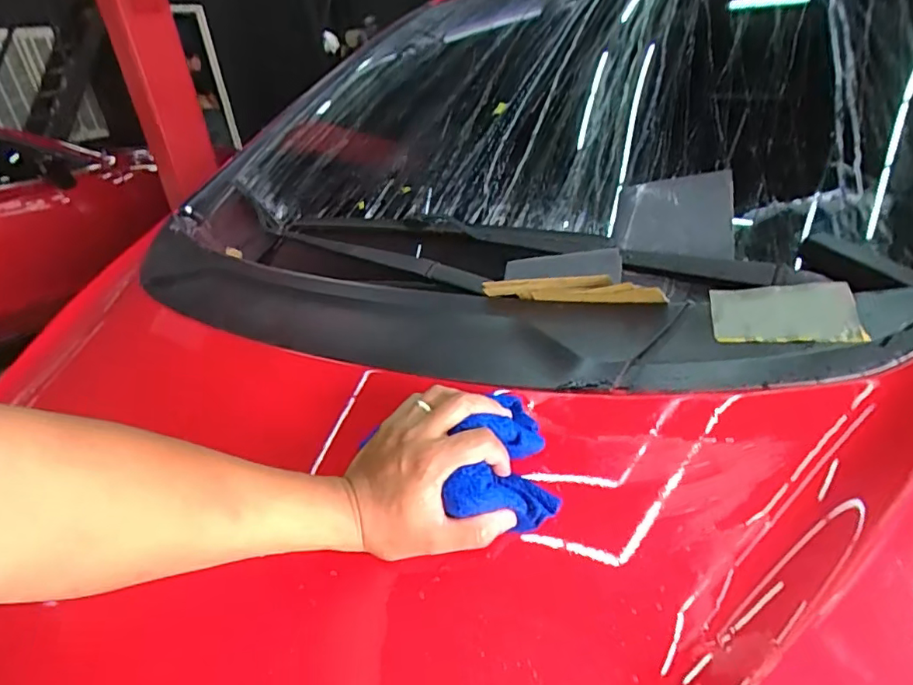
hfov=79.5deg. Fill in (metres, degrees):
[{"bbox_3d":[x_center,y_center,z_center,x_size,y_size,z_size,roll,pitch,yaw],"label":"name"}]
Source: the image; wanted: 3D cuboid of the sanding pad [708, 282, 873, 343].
[{"bbox_3d":[0.301,-0.029,0.510,0.118,0.009,0.072,0,48,16],"label":"sanding pad"}]

